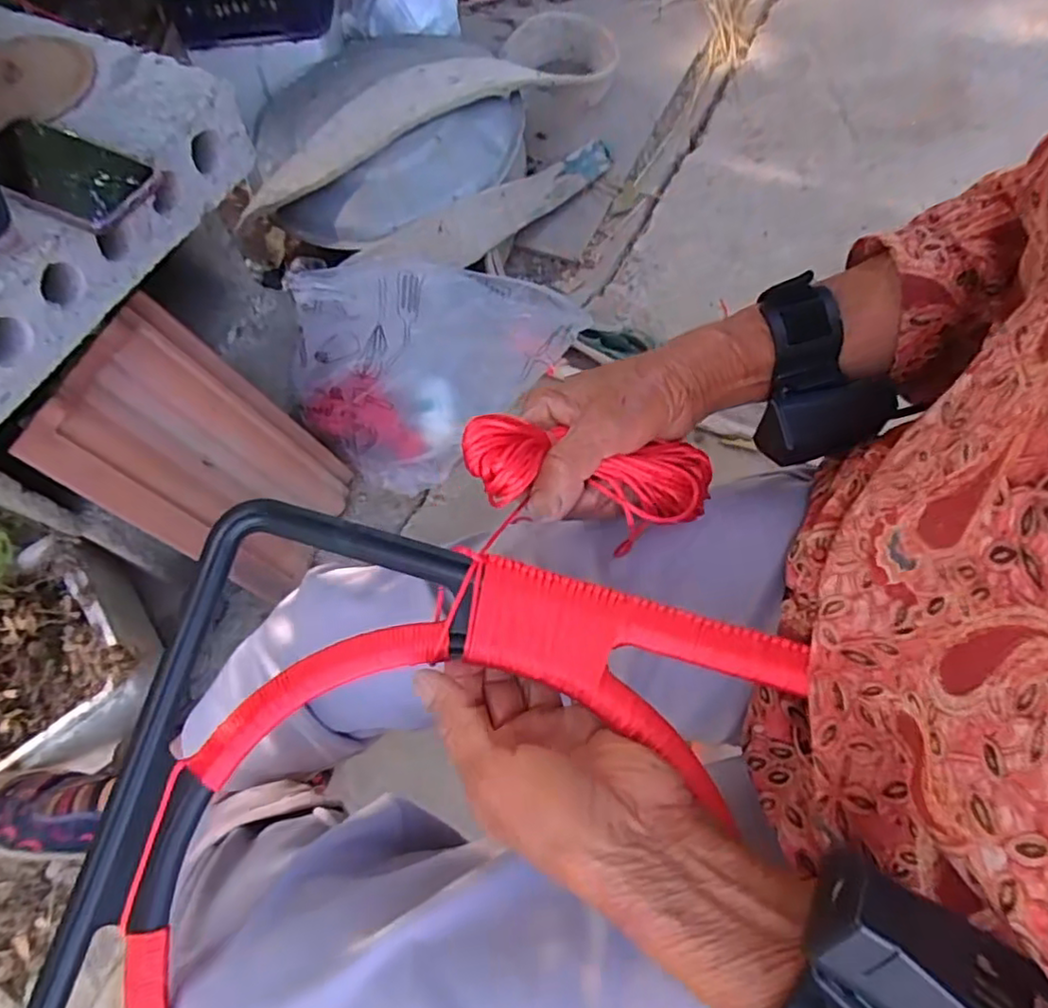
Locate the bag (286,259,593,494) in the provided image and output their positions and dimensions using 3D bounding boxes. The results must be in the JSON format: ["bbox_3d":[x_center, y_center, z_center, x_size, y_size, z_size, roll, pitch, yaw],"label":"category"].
[{"bbox_3d":[-0.123,-0.210,0.832,0.343,0.188,0.227,-38,70,-15],"label":"bag"}]

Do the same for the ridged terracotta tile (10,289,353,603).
[{"bbox_3d":[-0.346,-0.051,0.717,0.035,0.325,0.207,-3,55,35],"label":"ridged terracotta tile"}]

